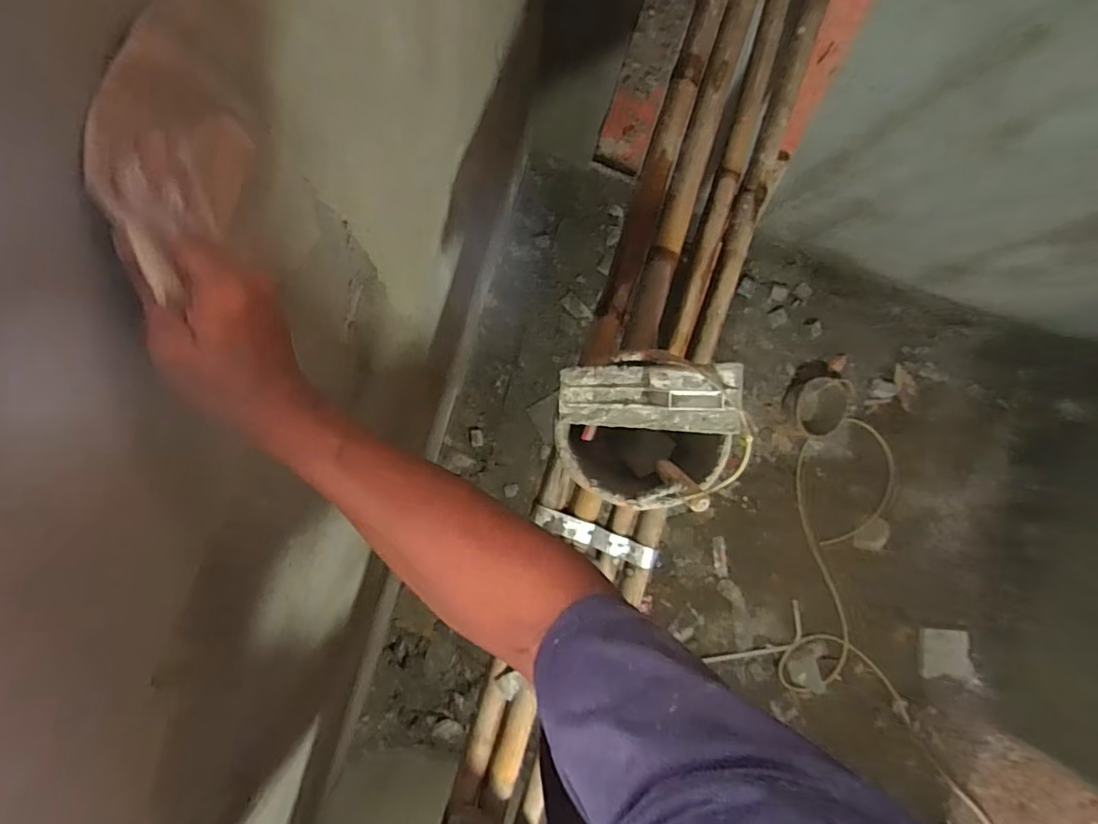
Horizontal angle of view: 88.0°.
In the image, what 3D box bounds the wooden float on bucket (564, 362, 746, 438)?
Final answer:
[{"bbox_3d":[0.160,-0.021,0.893,0.280,0.060,0.112,1,89,-5],"label":"wooden float on bucket"}]

